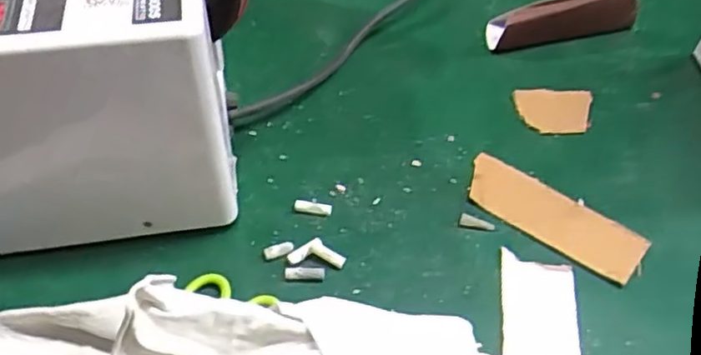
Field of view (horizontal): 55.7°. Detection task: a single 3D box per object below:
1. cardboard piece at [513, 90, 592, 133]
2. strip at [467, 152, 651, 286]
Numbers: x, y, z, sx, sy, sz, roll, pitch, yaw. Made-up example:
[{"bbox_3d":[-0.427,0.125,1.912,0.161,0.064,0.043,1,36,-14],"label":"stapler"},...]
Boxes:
[{"bbox_3d":[0.144,-0.047,0.469,0.053,0.007,0.038,4,48,3],"label":"cardboard piece"},{"bbox_3d":[0.123,0.023,0.411,0.113,0.004,0.042,32,55,25],"label":"strip"}]

